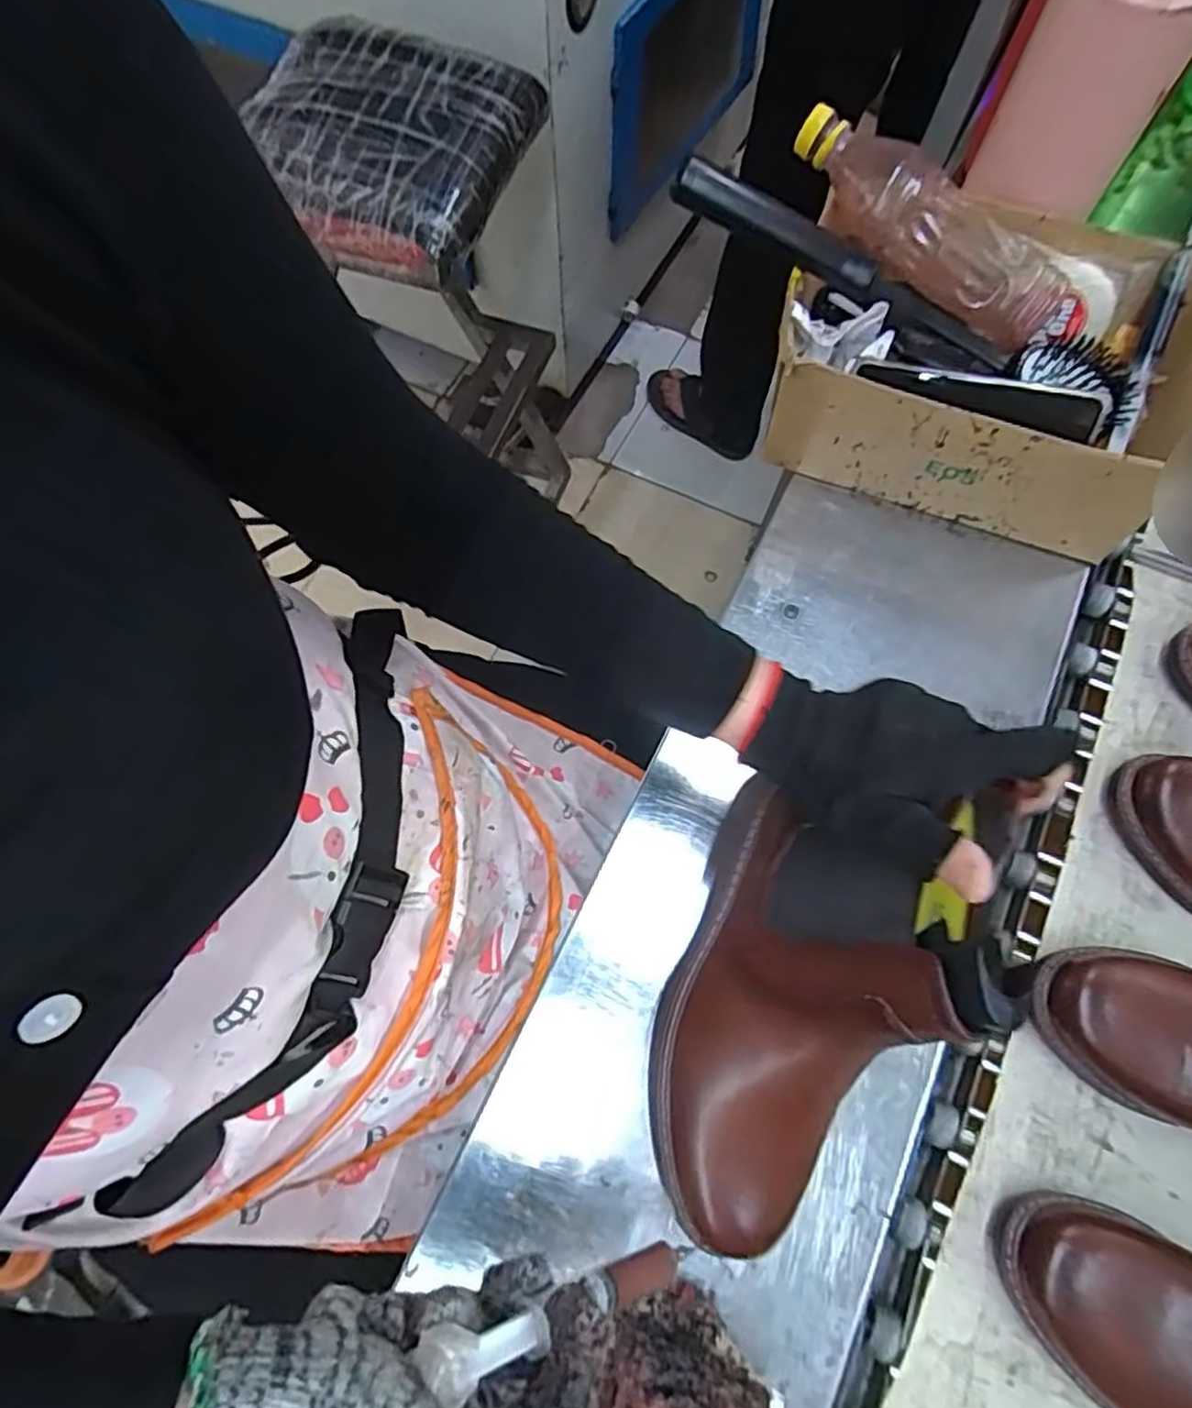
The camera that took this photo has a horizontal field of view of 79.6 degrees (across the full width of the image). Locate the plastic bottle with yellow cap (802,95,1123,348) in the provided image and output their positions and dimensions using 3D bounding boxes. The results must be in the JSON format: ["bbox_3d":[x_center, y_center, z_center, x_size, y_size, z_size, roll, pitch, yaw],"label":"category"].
[{"bbox_3d":[0.257,-0.333,0.518,0.265,0.060,0.077,32,71,-4],"label":"plastic bottle with yellow cap"}]

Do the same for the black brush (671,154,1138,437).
[{"bbox_3d":[0.222,-0.288,0.504,0.357,0.033,0.050,23,70,-5],"label":"black brush"}]

